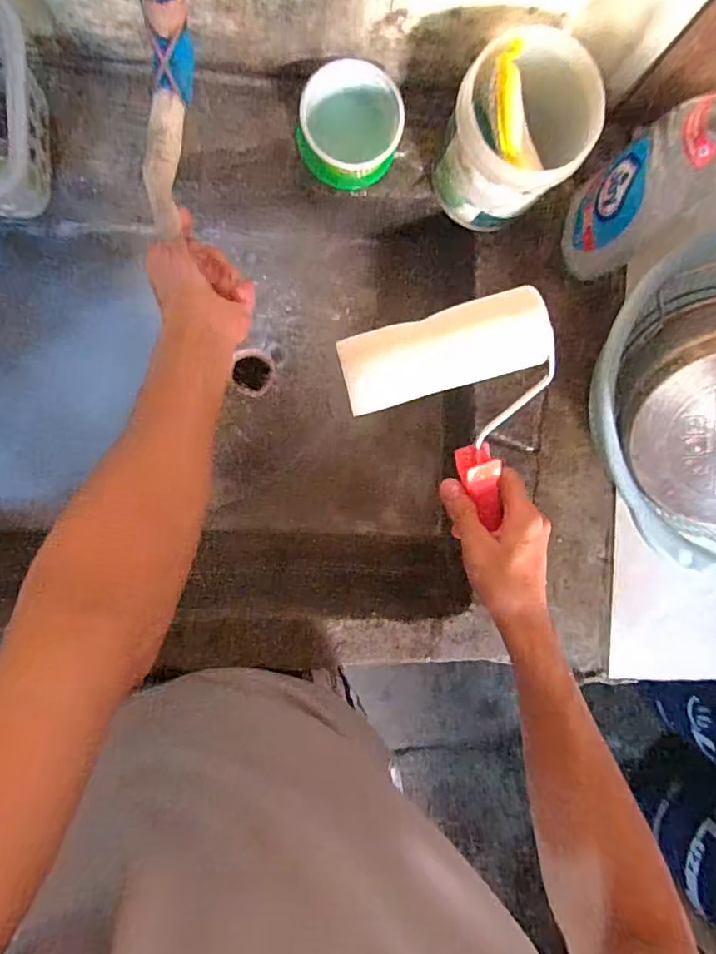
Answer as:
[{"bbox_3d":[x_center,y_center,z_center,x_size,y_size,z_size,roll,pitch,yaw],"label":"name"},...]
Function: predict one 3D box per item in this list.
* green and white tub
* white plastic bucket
[{"bbox_3d":[-0.008,-0.334,0.525,0.098,0.052,0.094,9,91,-6],"label":"green and white tub"},{"bbox_3d":[0.139,-0.310,0.507,0.117,0.134,0.131,24,89,-6],"label":"white plastic bucket"}]

